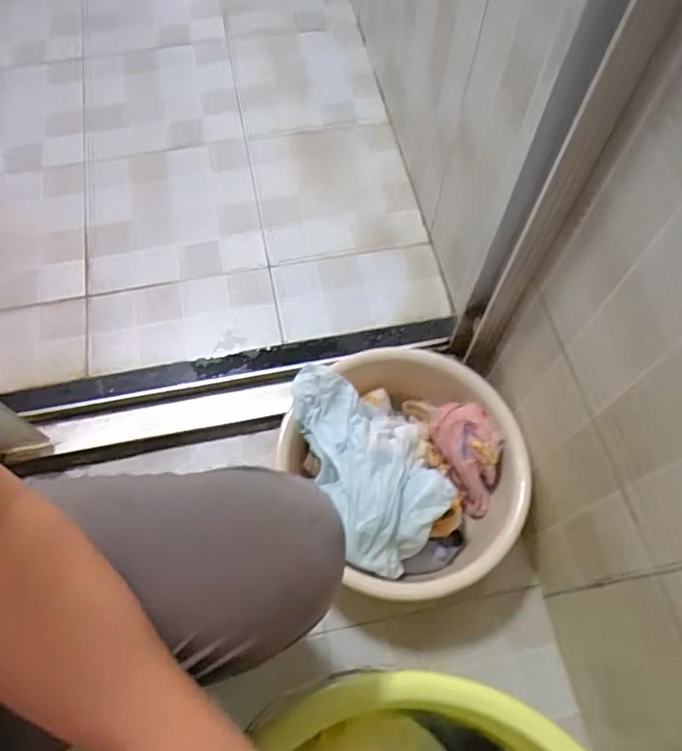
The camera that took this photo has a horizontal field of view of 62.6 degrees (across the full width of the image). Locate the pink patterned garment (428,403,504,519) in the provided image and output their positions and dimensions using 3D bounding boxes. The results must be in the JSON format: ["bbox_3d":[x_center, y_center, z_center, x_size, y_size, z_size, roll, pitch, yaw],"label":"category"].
[{"bbox_3d":[0.177,0.110,0.771,0.074,0.087,0.147,-26,68,-12],"label":"pink patterned garment"}]

